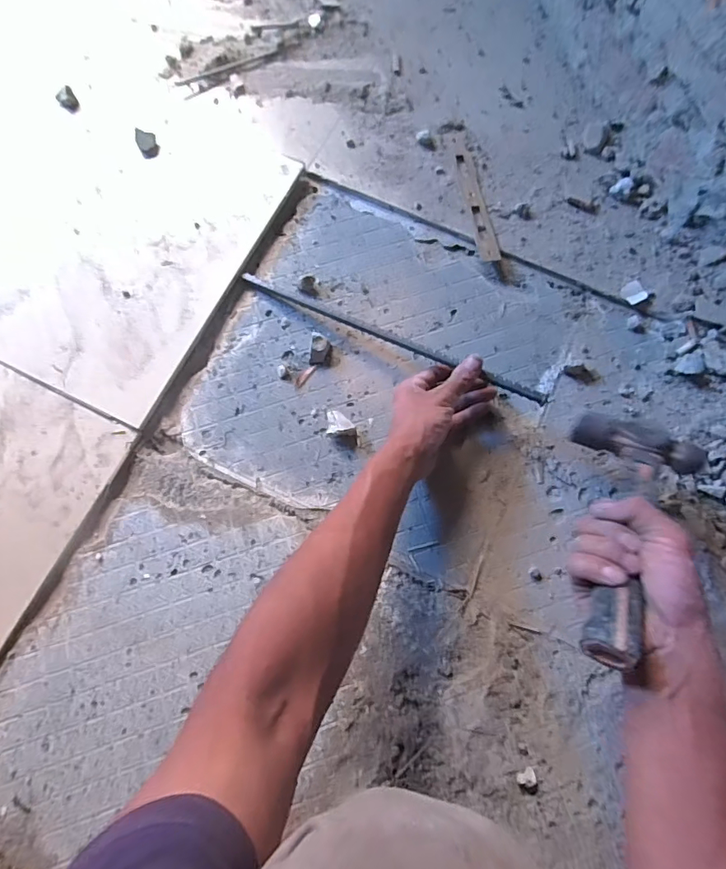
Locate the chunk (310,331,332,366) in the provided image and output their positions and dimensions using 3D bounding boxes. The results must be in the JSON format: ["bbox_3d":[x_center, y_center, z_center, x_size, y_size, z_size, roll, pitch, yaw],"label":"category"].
[{"bbox_3d":[-0.049,-0.099,0.554,0.023,0.025,0.028,9,75,1],"label":"chunk"}]

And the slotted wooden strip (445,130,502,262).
[{"bbox_3d":[0.142,-0.312,0.616,0.027,0.006,0.200,-9,75,-4],"label":"slotted wooden strip"}]

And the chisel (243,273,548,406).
[{"bbox_3d":[0.024,-0.112,0.535,0.370,0.015,0.015,26,75,15],"label":"chisel"}]

